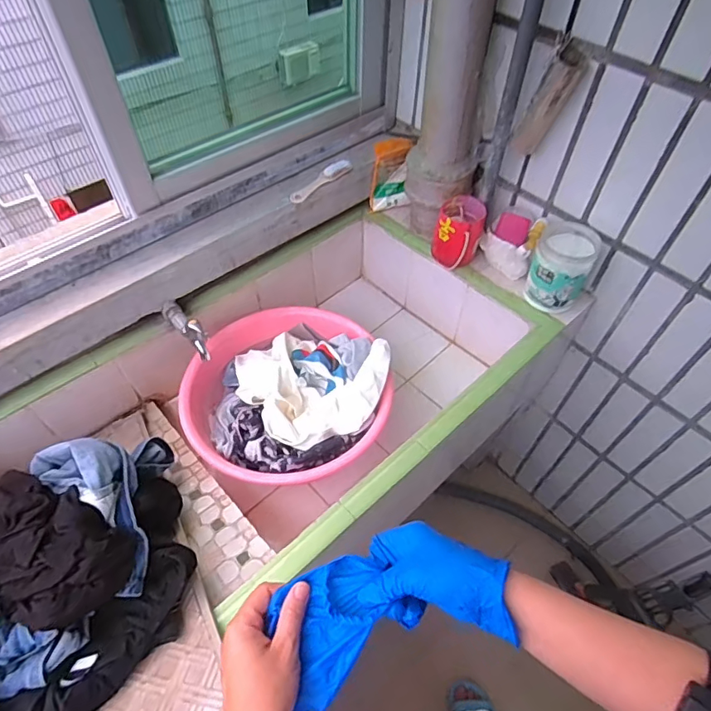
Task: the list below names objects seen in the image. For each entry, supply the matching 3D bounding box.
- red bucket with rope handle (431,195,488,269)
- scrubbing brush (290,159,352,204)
[{"bbox_3d":[0.215,-0.254,1.016,0.089,0.110,0.103,22,56,15],"label":"red bucket with rope handle"},{"bbox_3d":[-0.072,-0.370,1.018,0.032,0.017,0.168,36,61,23],"label":"scrubbing brush"}]

